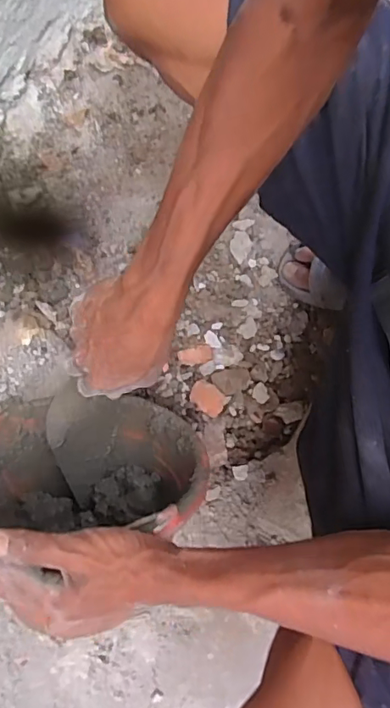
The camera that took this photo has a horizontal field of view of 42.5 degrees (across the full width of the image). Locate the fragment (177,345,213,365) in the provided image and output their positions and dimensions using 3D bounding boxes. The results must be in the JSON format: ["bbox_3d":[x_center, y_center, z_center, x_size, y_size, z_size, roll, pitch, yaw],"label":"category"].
[{"bbox_3d":[0.001,0.002,0.673,0.046,0.013,0.022,-15,80,-1],"label":"fragment"}]

